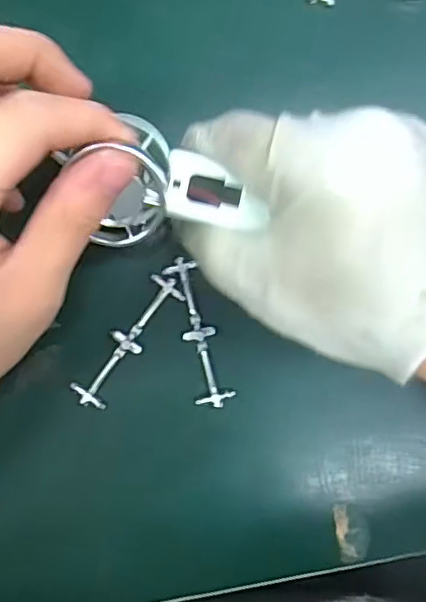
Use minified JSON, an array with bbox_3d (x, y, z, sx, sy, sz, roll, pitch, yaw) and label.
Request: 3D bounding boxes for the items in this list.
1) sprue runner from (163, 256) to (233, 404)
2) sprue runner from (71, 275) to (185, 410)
[{"bbox_3d":[-0.007,0.015,0.280,0.016,0.004,0.072,-17,93,-1],"label":"sprue runner"},{"bbox_3d":[-0.040,0.019,0.277,0.017,0.005,0.071,36,91,-3],"label":"sprue runner"}]

